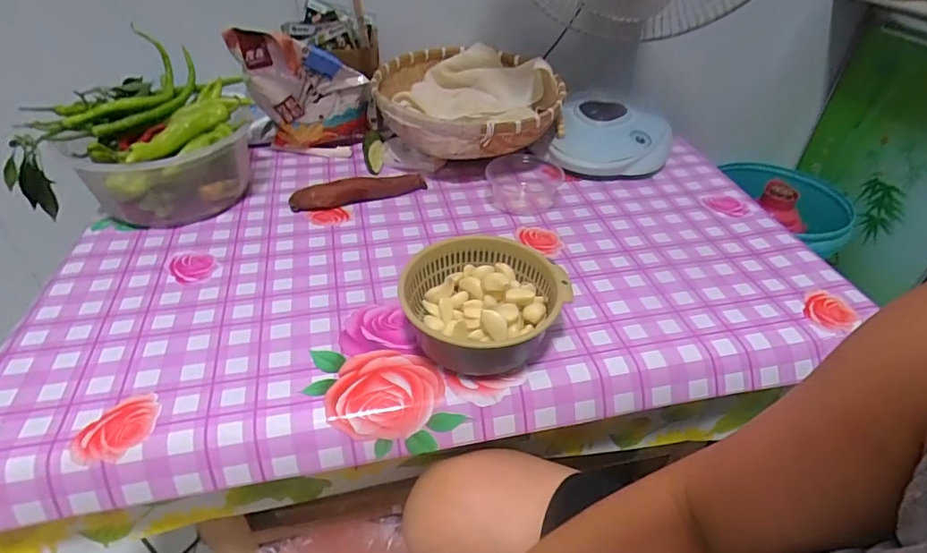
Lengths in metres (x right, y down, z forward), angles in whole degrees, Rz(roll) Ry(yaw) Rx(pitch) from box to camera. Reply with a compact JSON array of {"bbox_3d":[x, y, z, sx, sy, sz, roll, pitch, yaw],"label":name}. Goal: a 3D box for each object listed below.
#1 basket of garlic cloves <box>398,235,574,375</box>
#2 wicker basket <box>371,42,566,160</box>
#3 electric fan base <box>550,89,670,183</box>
[{"bbox_3d":[0.021,0.029,0.508,0.151,0.071,0.134,28,46,29],"label":"basket of garlic cloves"},{"bbox_3d":[0.013,-0.275,0.802,0.290,0.091,0.282,-10,41,-12],"label":"wicker basket"},{"bbox_3d":[0.244,-0.227,0.810,0.177,0.072,0.183,13,40,14],"label":"electric fan base"}]

